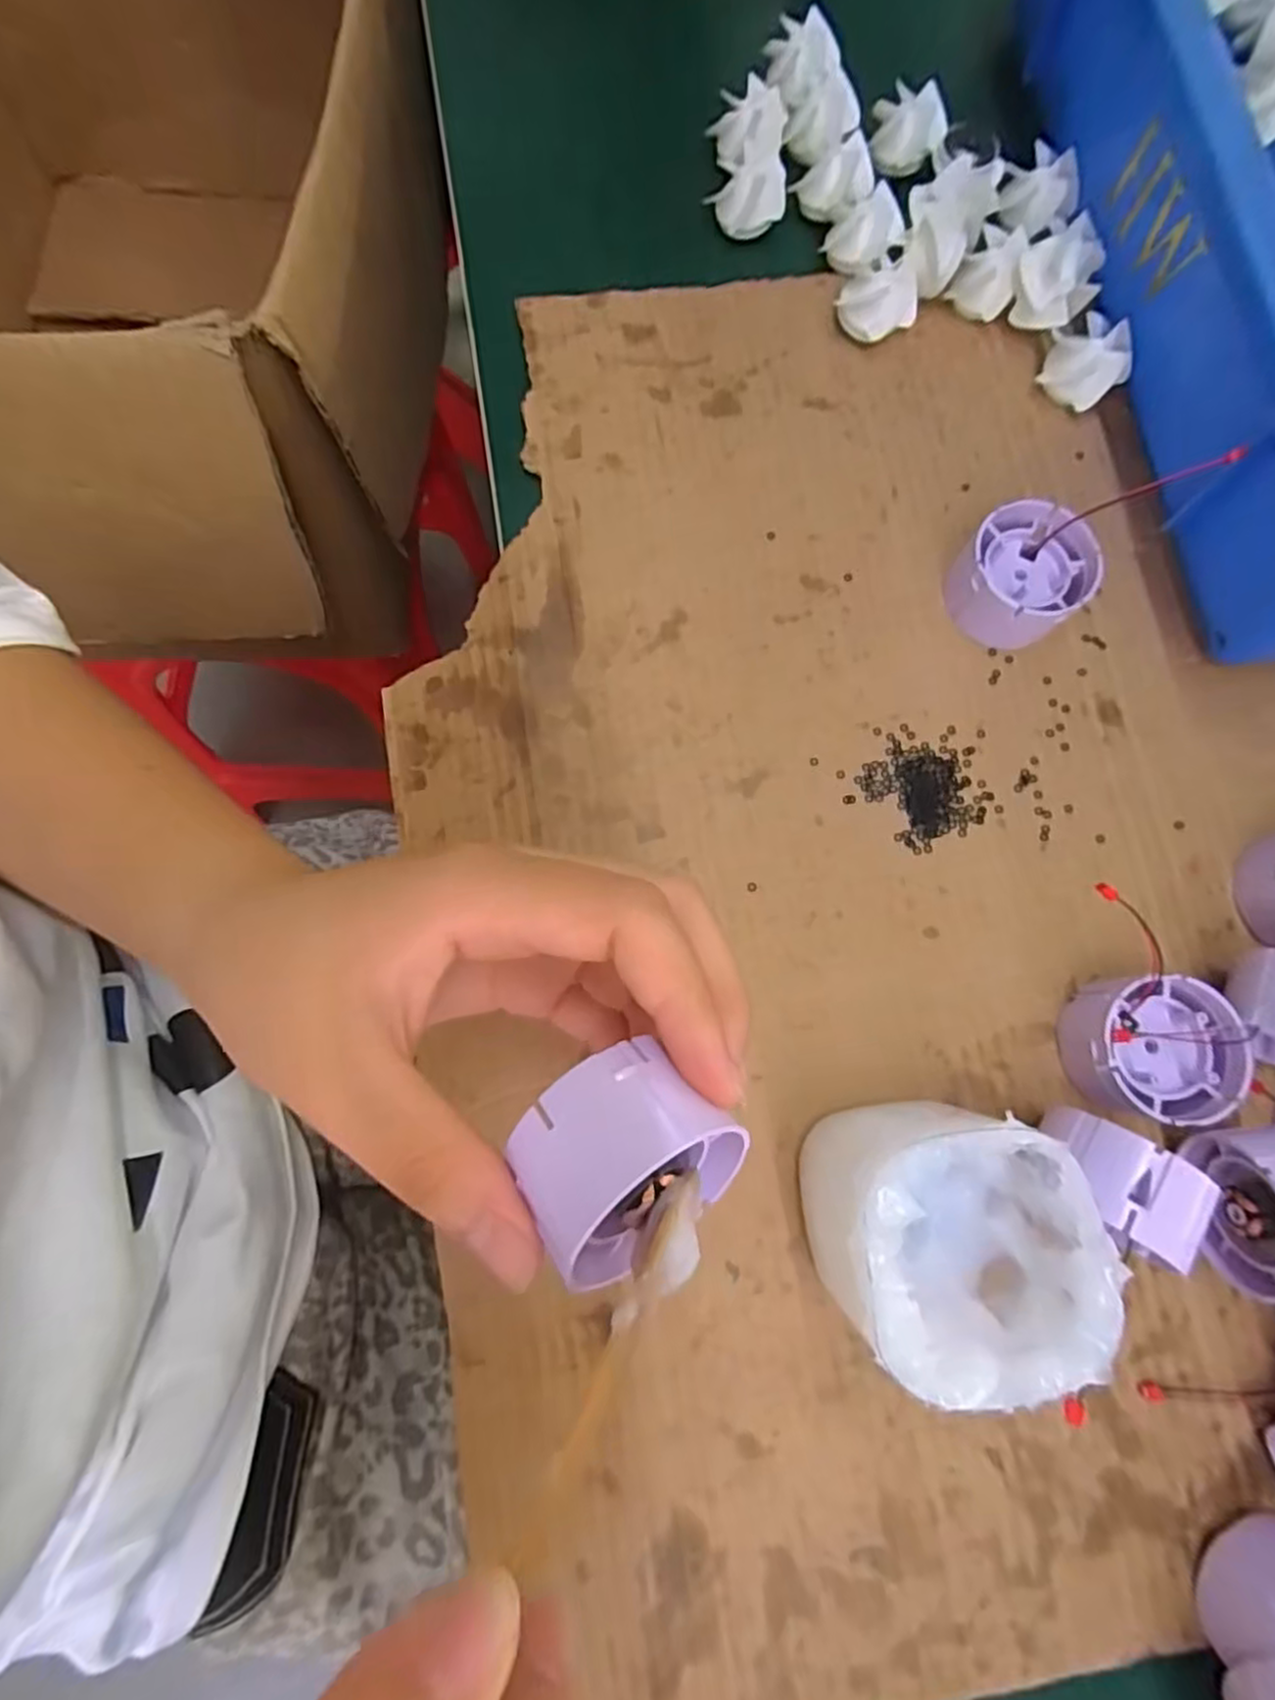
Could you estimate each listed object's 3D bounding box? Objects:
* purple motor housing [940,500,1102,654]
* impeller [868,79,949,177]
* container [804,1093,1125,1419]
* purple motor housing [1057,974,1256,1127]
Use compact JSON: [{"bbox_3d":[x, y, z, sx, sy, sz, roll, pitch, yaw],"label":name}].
[{"bbox_3d":[0.143,-0.102,0.273,0.047,0.026,0.044,0,78,-2],"label":"purple motor housing"},{"bbox_3d":[0.118,-0.315,0.317,0.028,0.021,0.027,7,78,-1],"label":"impeller"},{"bbox_3d":[0.083,0.111,0.207,0.074,0.072,0.065,-13,79,-5],"label":"container"},{"bbox_3d":[0.167,0.065,0.241,0.047,0.027,0.043,-1,78,-2],"label":"purple motor housing"}]

